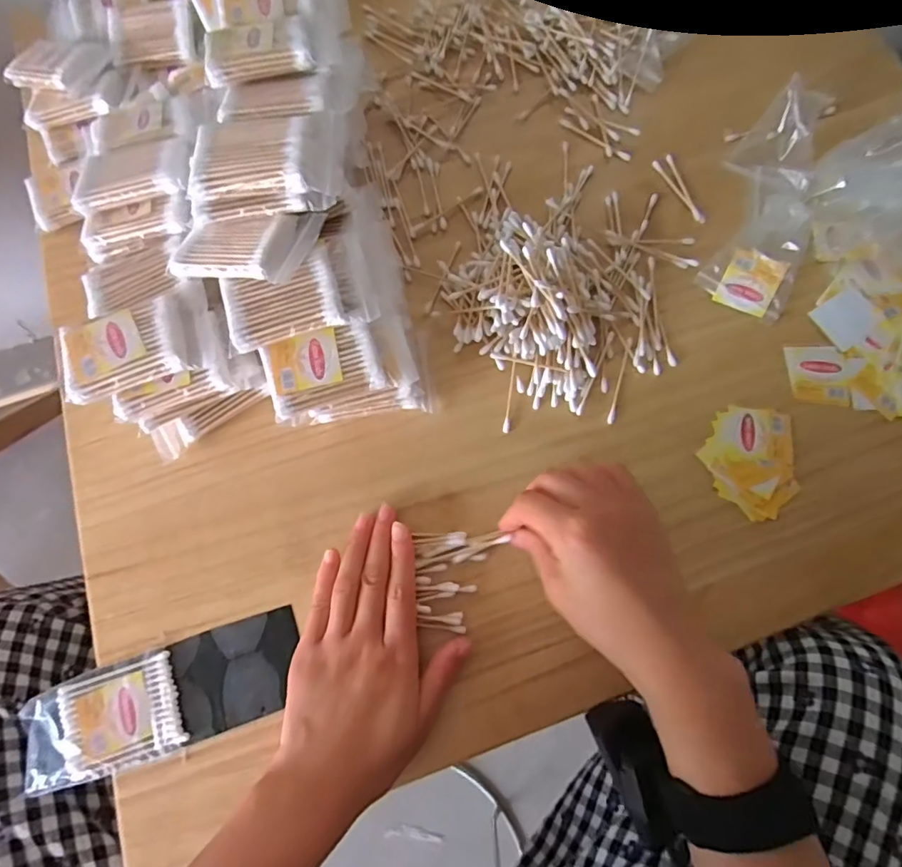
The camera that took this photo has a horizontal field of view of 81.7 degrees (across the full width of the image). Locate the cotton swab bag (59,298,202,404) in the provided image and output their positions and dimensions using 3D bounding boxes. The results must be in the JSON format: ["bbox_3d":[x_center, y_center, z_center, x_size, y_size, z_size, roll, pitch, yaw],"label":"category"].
[{"bbox_3d":[-0.202,-0.052,0.326,0.076,0.018,0.048,-20,73,-5],"label":"cotton swab bag"}]

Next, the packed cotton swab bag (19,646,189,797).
[{"bbox_3d":[-0.219,0.181,0.327,0.096,0.009,0.060,-19,74,-4],"label":"packed cotton swab bag"}]

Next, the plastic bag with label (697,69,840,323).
[{"bbox_3d":[0.256,-0.195,0.413,0.066,0.037,0.212,21,75,7],"label":"plastic bag with label"}]

